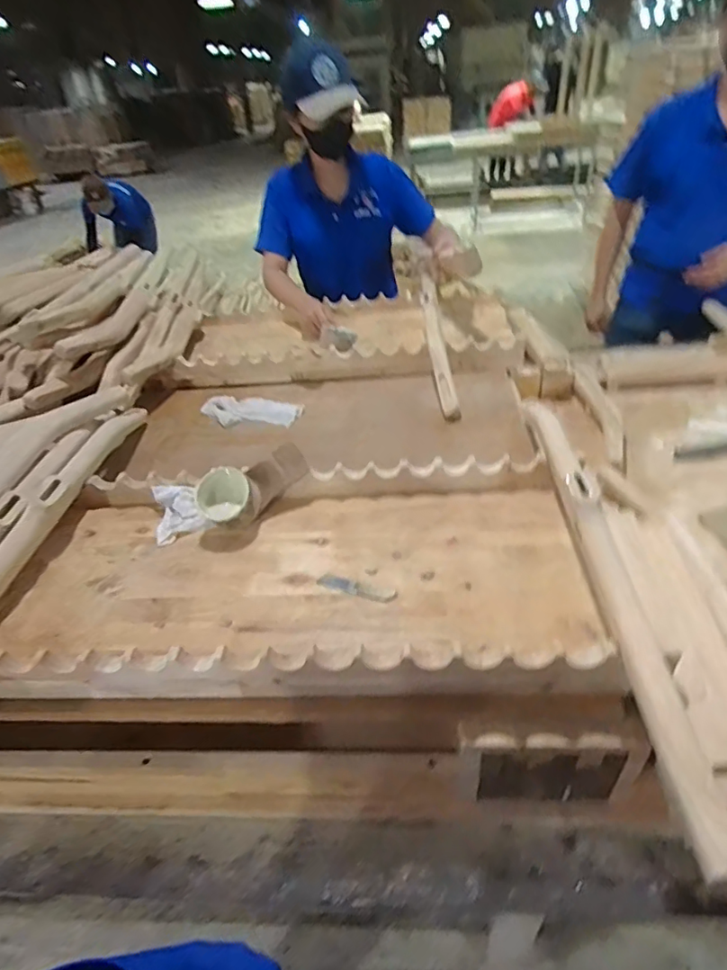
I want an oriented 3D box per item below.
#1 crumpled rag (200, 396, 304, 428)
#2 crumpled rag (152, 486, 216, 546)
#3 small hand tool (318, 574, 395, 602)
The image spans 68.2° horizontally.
[{"bbox_3d":[-0.235,-0.158,1.120,0.208,0.019,0.113,7,38,14],"label":"crumpled rag"},{"bbox_3d":[-0.279,0.036,0.818,0.083,0.039,0.103,-16,38,-16],"label":"crumpled rag"},{"bbox_3d":[-0.009,0.130,0.684,0.103,0.004,0.025,12,39,21],"label":"small hand tool"}]

